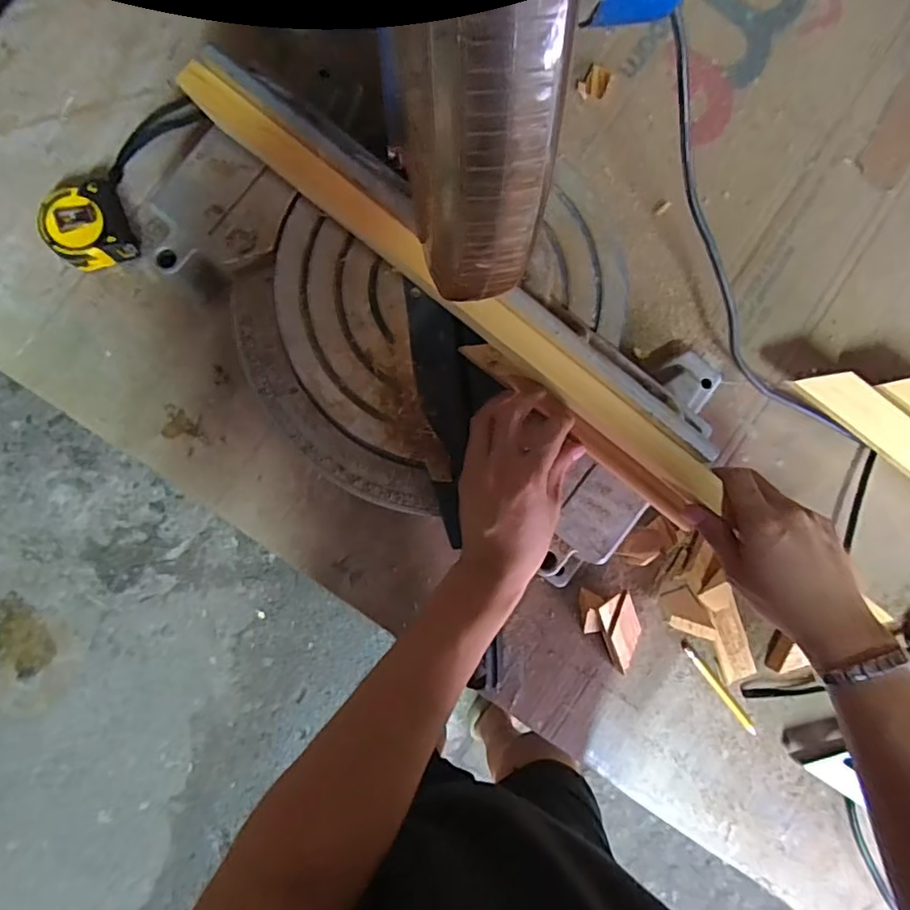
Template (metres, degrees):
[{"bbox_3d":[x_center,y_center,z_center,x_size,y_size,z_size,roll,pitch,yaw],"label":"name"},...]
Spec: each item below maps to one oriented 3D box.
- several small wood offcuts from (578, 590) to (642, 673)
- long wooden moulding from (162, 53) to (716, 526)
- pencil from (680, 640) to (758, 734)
[{"bbox_3d":[0.149,0.162,0.525,0.052,0.032,0.076,-11,88,-3],"label":"several small wood offcuts"},{"bbox_3d":[-0.002,-0.133,0.429,0.498,0.053,0.039,39,86,2],"label":"long wooden moulding"},{"bbox_3d":[0.255,0.226,0.542,0.010,0.006,0.112,-38,90,-4],"label":"pencil"}]

